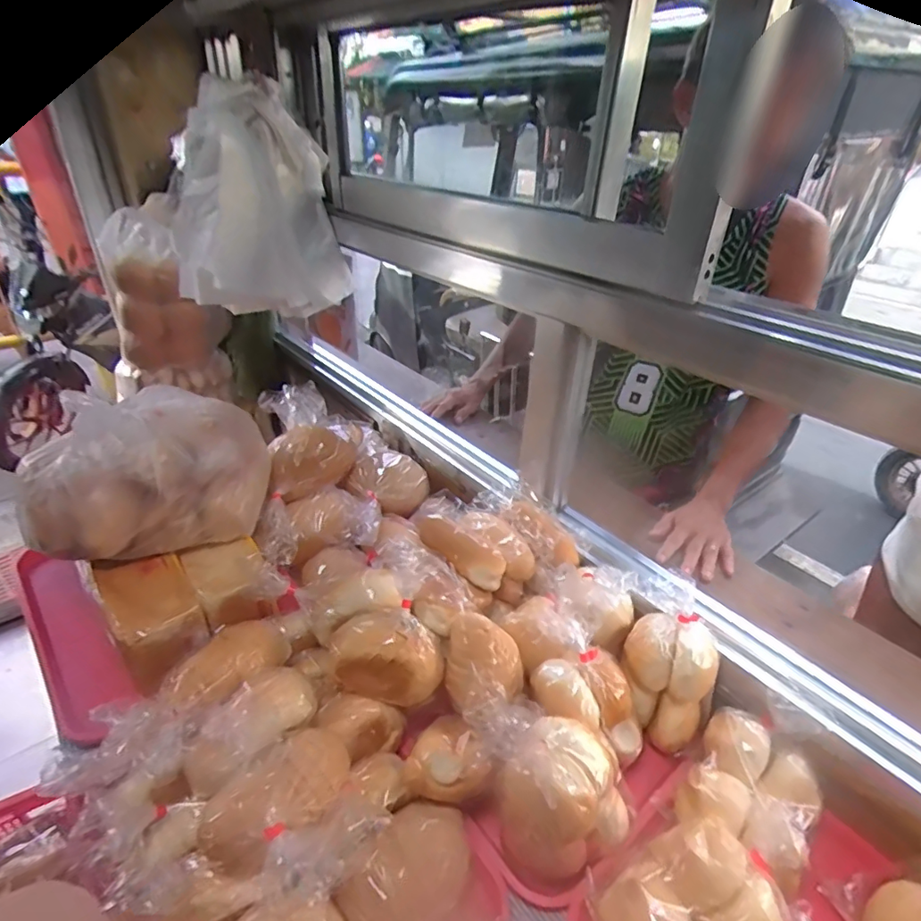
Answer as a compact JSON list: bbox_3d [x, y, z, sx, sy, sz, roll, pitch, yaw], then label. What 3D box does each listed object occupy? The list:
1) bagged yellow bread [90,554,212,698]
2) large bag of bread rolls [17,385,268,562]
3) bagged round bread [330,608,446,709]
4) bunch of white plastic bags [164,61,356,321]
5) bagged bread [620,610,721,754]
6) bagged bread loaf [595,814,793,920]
[{"bbox_3d":[-0.379,0.198,0.656,0.092,0.092,0.144,-23,40,-33],"label":"bagged yellow bread"},{"bbox_3d":[-0.407,0.015,0.697,0.278,0.174,0.154,-10,35,-17],"label":"large bag of bread rolls"},{"bbox_3d":[-0.081,0.213,0.576,0.123,0.090,0.067,2,33,-1],"label":"bagged round bread"},{"bbox_3d":[-0.359,-0.441,0.922,0.289,0.336,0.175,-12,35,-20],"label":"bunch of white plastic bags"},{"bbox_3d":[0.237,0.245,0.603,0.076,0.125,0.106,-24,41,-34],"label":"bagged bread"},{"bbox_3d":[0.202,0.377,0.439,0.142,0.060,0.115,-19,39,-29],"label":"bagged bread loaf"}]

